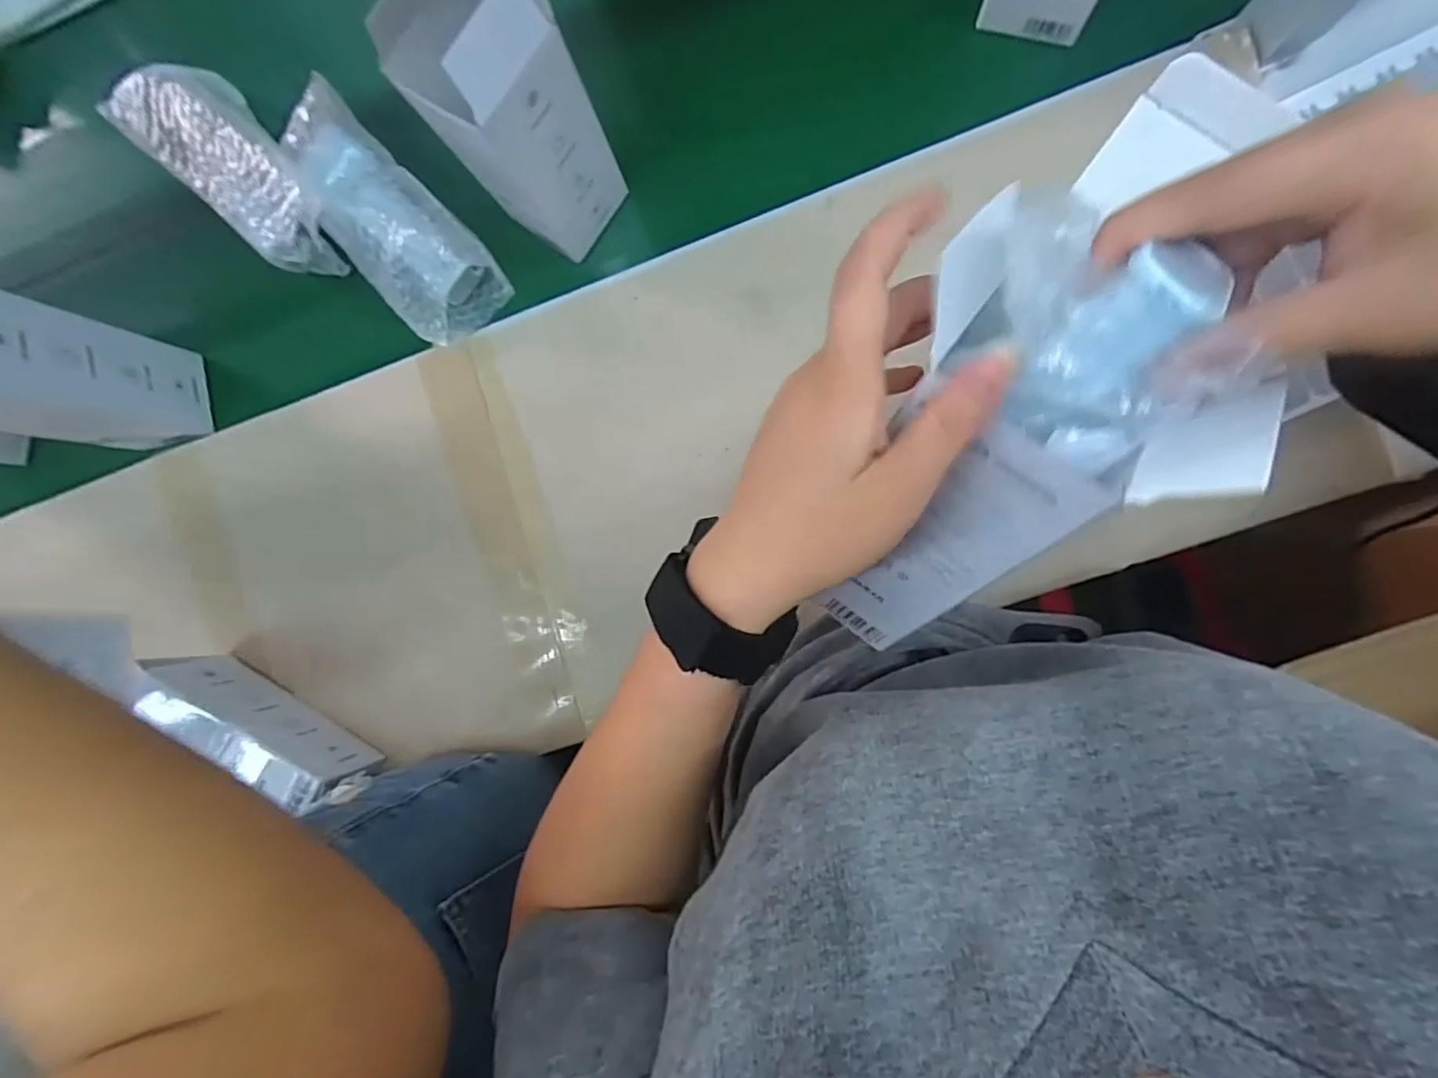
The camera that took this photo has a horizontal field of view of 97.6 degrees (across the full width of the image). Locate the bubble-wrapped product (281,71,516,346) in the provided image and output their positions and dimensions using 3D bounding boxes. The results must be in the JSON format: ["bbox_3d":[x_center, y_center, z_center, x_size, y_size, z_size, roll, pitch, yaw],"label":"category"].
[{"bbox_3d":[-0.254,-0.243,0.477,0.085,0.044,0.195,-38,100,6],"label":"bubble-wrapped product"}]

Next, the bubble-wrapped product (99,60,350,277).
[{"bbox_3d":[-0.371,-0.288,0.487,0.195,0.052,0.073,43,95,7],"label":"bubble-wrapped product"}]

